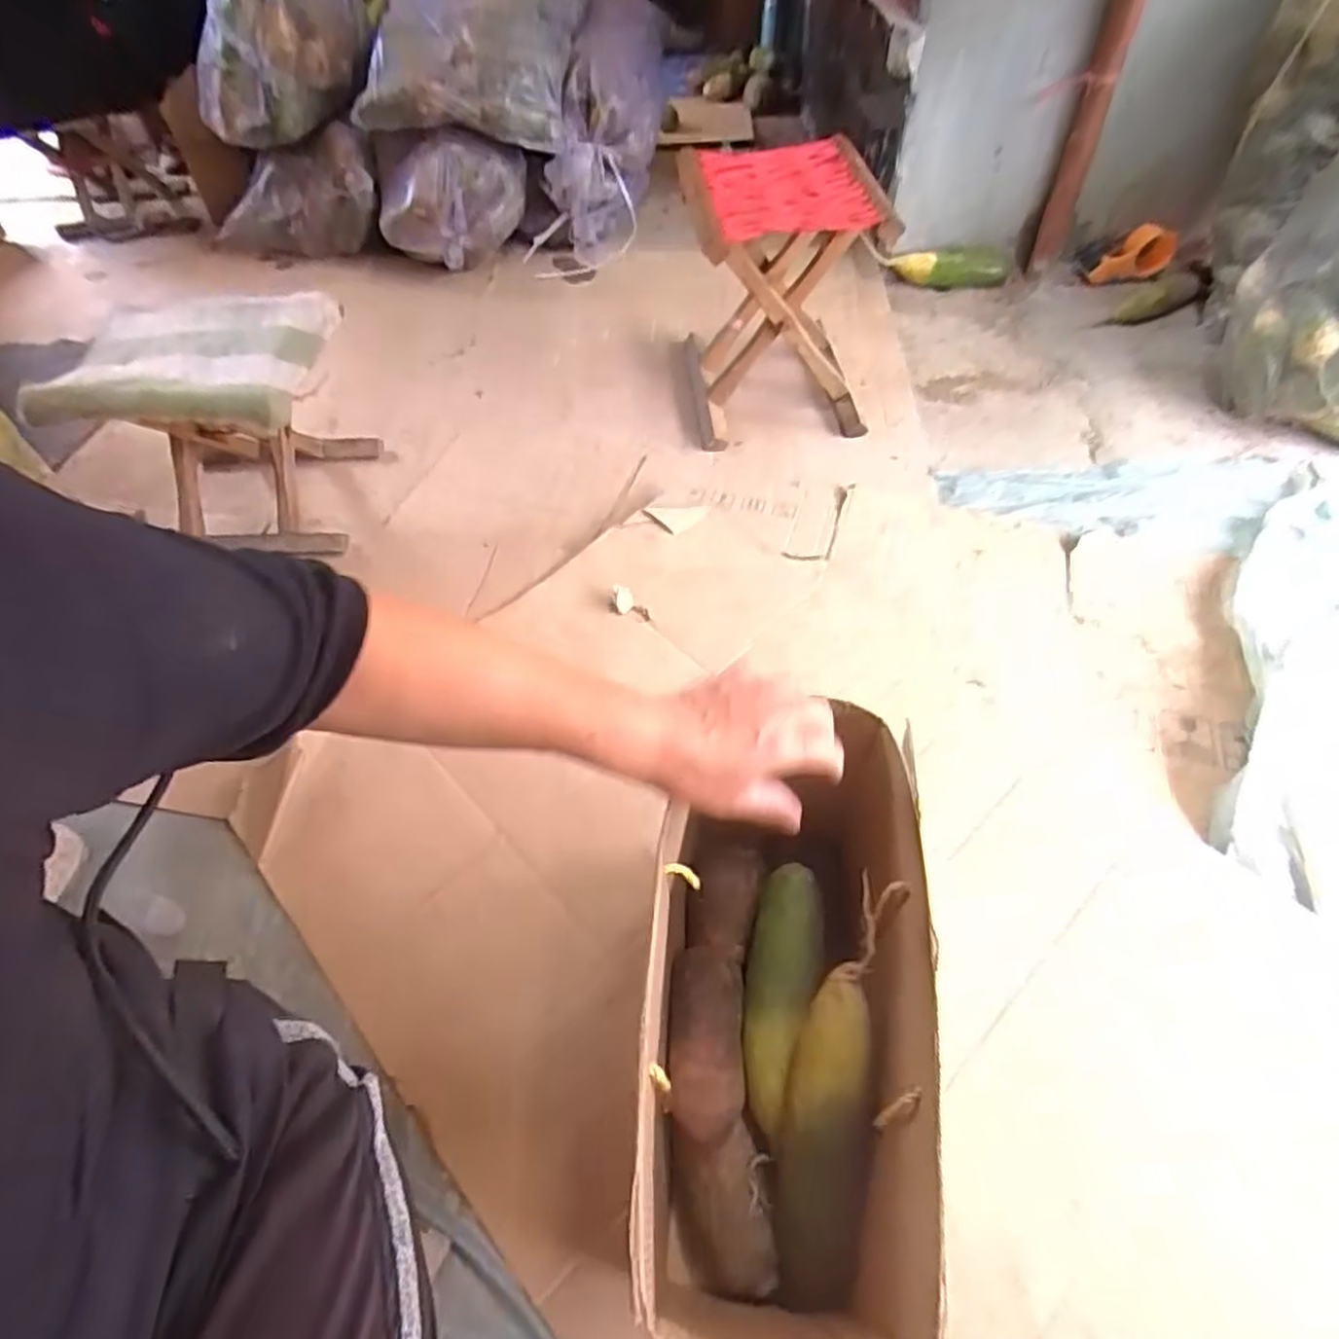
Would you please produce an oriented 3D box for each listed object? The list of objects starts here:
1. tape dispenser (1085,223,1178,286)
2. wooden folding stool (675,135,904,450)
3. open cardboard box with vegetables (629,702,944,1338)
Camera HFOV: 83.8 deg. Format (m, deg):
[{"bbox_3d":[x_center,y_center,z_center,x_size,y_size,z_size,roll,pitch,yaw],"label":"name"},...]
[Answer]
[{"bbox_3d":[0.878,-0.779,1.412,0.160,0.068,0.058,-23,53,7],"label":"tape dispenser"},{"bbox_3d":[0.159,-0.570,1.134,0.246,0.313,0.317,-6,52,-1],"label":"wooden folding stool"},{"bbox_3d":[0.078,0.246,0.529,0.159,0.232,0.358,5,53,5],"label":"open cardboard box with vegetables"}]

